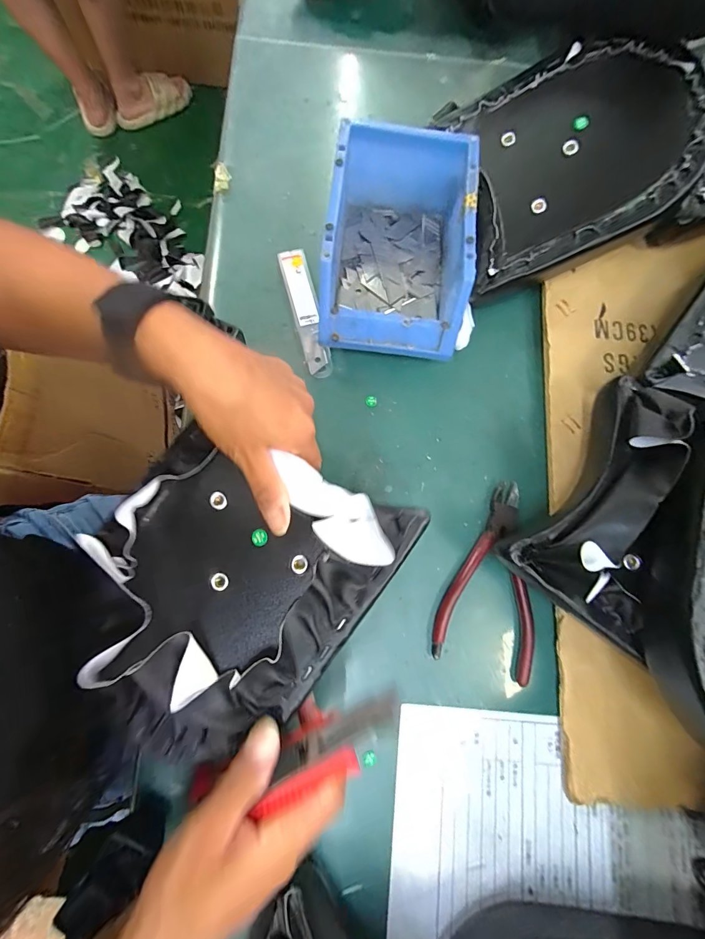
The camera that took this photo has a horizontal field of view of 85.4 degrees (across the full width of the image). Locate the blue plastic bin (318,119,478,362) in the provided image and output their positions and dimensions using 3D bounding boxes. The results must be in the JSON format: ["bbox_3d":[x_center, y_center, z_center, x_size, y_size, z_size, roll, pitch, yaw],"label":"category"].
[{"bbox_3d":[0.038,-0.192,0.335,0.119,0.075,0.180,6,78,-2],"label":"blue plastic bin"}]

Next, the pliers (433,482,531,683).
[{"bbox_3d":[0.115,0.085,0.315,0.078,0.010,0.152,13,78,0],"label":"pliers"}]

